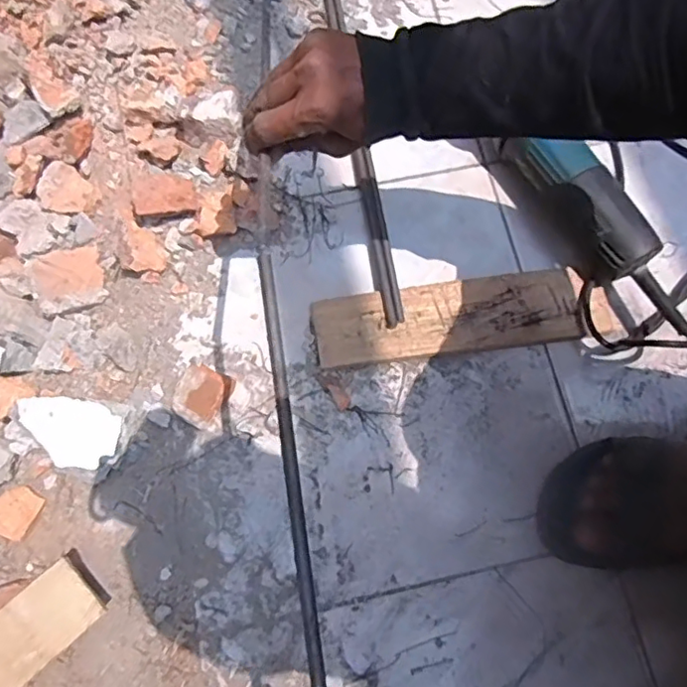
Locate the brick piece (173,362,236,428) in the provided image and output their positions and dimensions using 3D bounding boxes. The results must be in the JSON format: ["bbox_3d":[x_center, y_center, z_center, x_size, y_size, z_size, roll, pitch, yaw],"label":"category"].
[{"bbox_3d":[-0.132,0.048,0.558,0.046,0.038,0.053,26,76,6],"label":"brick piece"}]

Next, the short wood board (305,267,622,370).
[{"bbox_3d":[0.119,-0.029,0.596,0.290,0.017,0.078,-6,75,-2],"label":"short wood board"}]

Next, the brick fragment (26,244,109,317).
[{"bbox_3d":[-0.276,-0.064,0.602,0.066,0.020,0.061,-15,75,-5],"label":"brick fragment"}]

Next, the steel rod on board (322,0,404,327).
[{"bbox_3d":[0.004,-0.302,0.672,0.022,0.020,0.597,-9,75,-3],"label":"steel rod on board"}]

